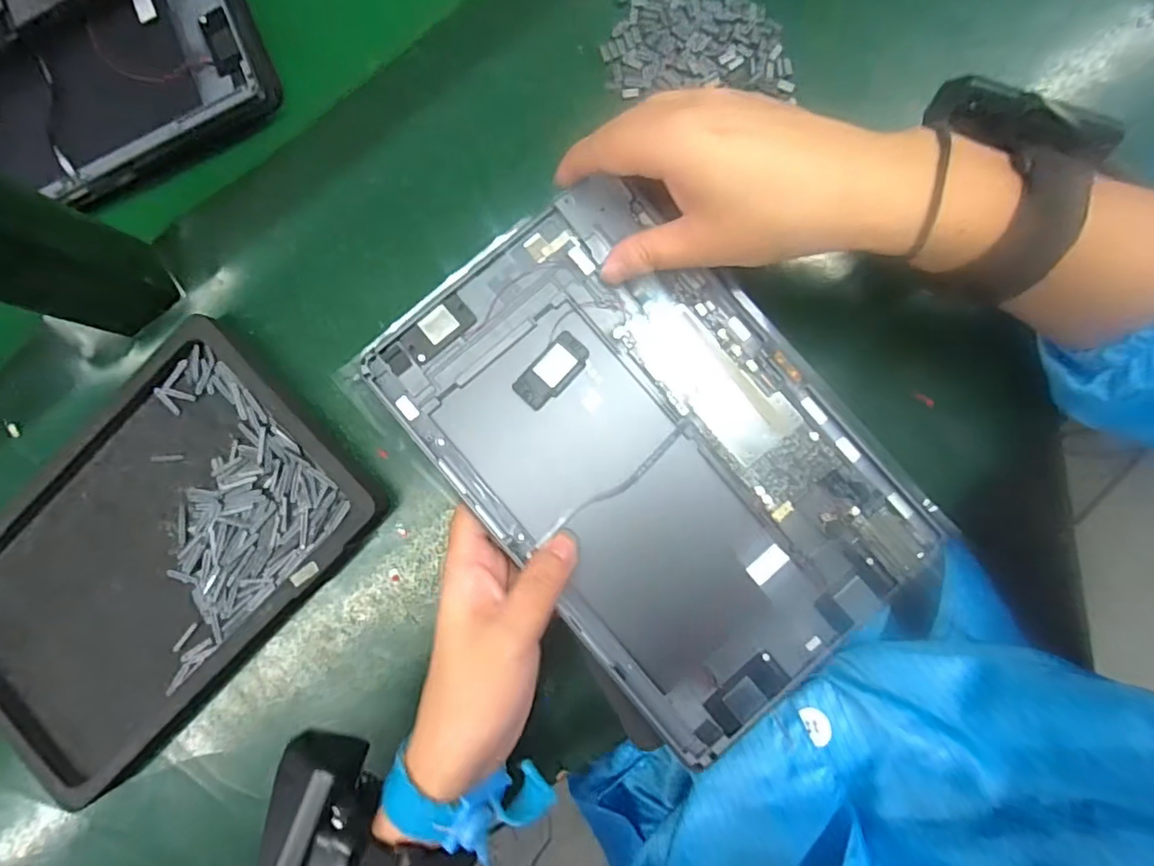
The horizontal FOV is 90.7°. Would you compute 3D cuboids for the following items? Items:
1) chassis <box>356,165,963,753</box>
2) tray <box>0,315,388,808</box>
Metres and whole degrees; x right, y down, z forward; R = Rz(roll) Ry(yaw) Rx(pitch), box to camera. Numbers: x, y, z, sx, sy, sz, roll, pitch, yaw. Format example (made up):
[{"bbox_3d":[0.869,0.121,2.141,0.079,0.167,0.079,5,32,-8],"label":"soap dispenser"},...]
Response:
[{"bbox_3d":[0.038,0.007,0.283,0.170,0.009,0.250,-41,87,-3],"label":"chassis"},{"bbox_3d":[-0.246,0.075,0.323,0.156,0.019,0.251,44,93,7],"label":"tray"}]

